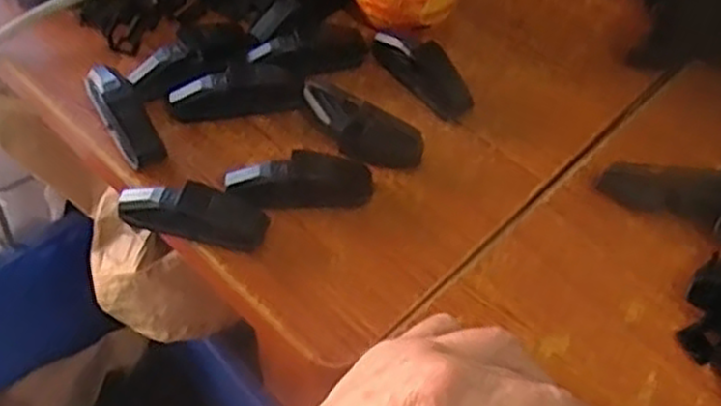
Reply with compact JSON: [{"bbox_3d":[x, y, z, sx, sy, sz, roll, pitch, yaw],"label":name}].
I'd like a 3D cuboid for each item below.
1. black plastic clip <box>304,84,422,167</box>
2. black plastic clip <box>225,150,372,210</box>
[{"bbox_3d":[-0.001,-0.040,0.415,0.071,0.023,0.025,34,61,23],"label":"black plastic clip"},{"bbox_3d":[-0.031,-0.010,0.395,0.073,0.022,0.020,-4,54,-2],"label":"black plastic clip"}]

